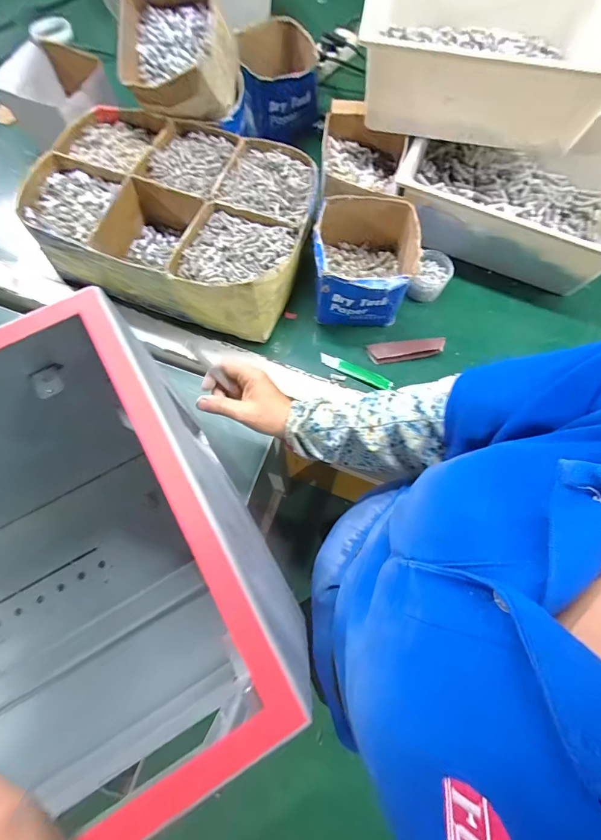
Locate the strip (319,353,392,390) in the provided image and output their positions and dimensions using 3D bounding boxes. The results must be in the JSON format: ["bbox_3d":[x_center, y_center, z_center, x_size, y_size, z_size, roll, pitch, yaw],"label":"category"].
[{"bbox_3d":[0.084,-0.074,0.592,0.115,0.004,0.021,25,74,8],"label":"strip"}]

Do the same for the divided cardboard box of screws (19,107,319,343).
[{"bbox_3d":[-0.183,-0.311,0.606,0.401,0.120,0.281,17,73,6],"label":"divided cardboard box of screws"}]

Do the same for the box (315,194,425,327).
[{"bbox_3d":[0.093,-0.232,0.583,0.140,0.118,0.144,0,72,0],"label":"box"}]

